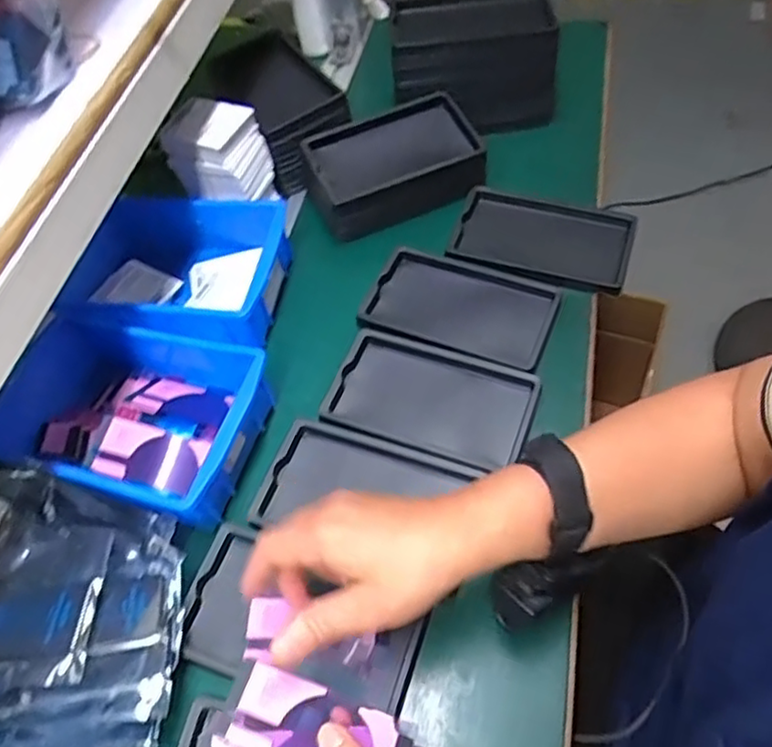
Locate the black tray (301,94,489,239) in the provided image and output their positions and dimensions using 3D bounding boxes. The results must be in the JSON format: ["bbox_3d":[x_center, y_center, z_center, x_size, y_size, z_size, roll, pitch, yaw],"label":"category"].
[{"bbox_3d":[0.006,-0.210,0.653,0.173,0.051,0.099,-26,57,-9],"label":"black tray"}]

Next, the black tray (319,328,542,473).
[{"bbox_3d":[0.036,0.022,0.536,0.159,0.024,0.095,19,61,14],"label":"black tray"}]

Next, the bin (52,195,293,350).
[{"bbox_3d":[-0.181,-0.087,0.597,0.171,0.081,0.143,-2,56,7],"label":"bin"}]

